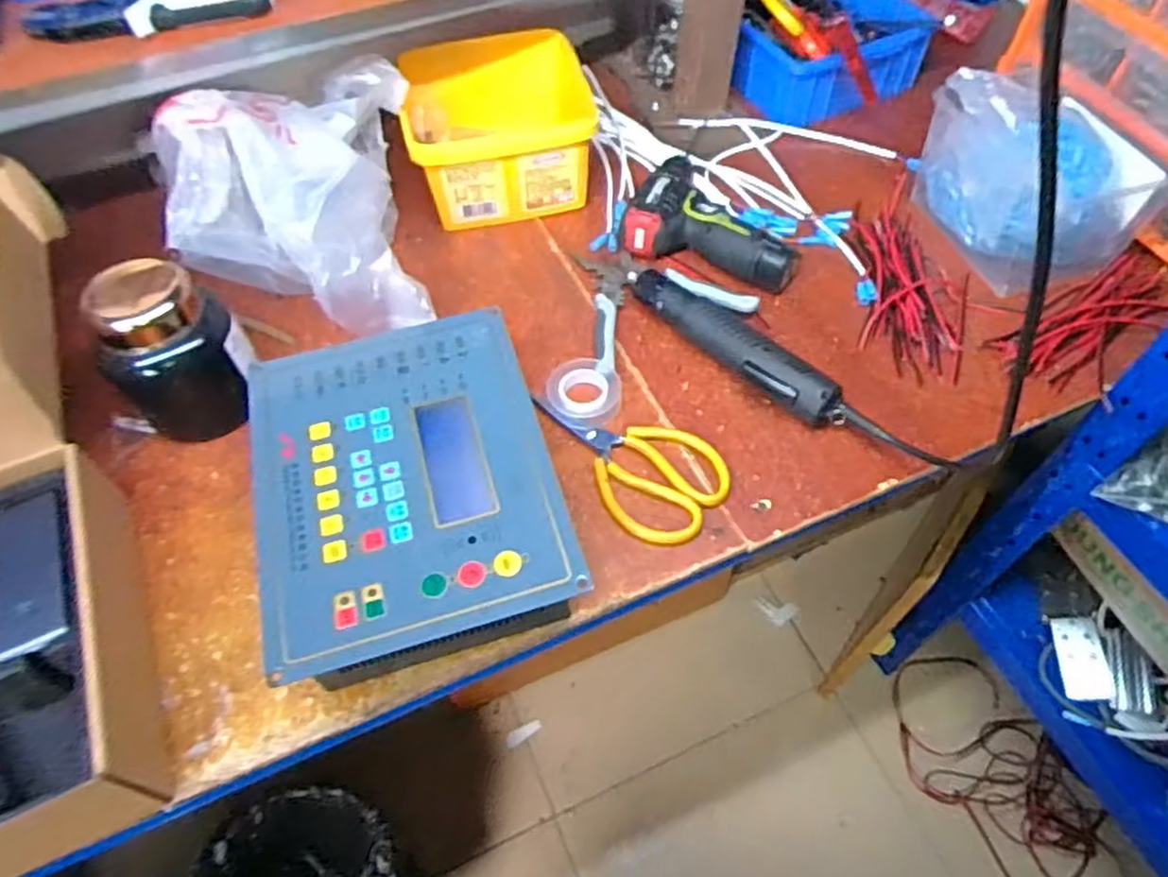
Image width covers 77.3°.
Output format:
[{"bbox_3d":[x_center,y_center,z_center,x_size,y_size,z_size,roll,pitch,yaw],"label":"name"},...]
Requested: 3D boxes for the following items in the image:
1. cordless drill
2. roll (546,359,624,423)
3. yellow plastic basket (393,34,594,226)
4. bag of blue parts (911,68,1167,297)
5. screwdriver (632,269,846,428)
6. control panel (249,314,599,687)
[{"bbox_3d":[0.139,-0.232,0.748,0.174,0.045,0.148,13,58,10],"label":"cordless drill"},{"bbox_3d":[0.001,-0.043,0.640,0.063,0.018,0.070,13,58,10],"label":"roll"},{"bbox_3d":[-0.088,-0.328,0.779,0.194,0.117,0.155,-12,57,-7],"label":"yellow plastic basket"},{"bbox_3d":[0.443,-0.266,0.701,0.160,0.147,0.186,-22,58,-13],"label":"bag of blue parts"},{"bbox_3d":[0.130,-0.085,0.655,0.232,0.042,0.045,34,64,22],"label":"screwdriver"},{"bbox_3d":[-0.129,0.038,0.556,0.204,0.083,0.267,-14,57,-8],"label":"control panel"}]

